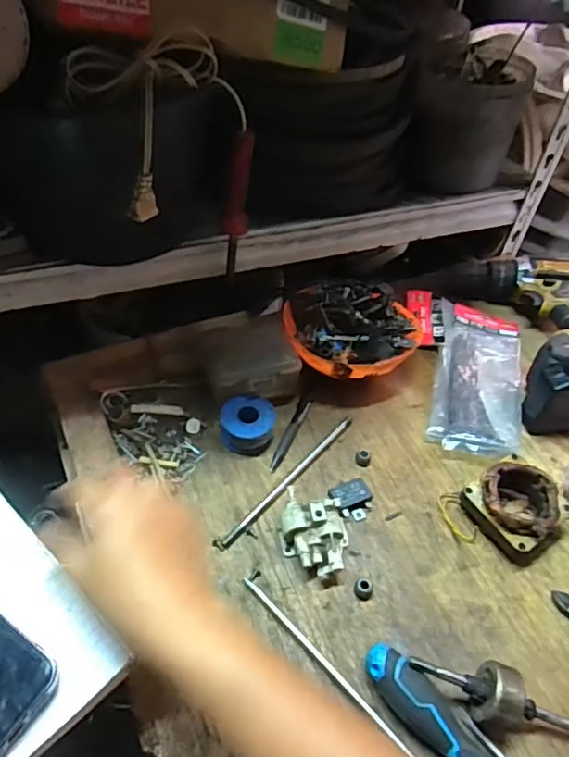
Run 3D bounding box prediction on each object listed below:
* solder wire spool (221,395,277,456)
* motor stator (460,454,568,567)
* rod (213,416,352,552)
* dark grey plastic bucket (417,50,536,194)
[{"bbox_3d":[-0.036,0.046,0.588,0.053,0.032,0.056,3,48,-3],"label":"solder wire spool"},{"bbox_3d":[0.217,0.118,0.537,0.076,0.047,0.079,-30,58,-28],"label":"motor stator"},{"bbox_3d":[0.007,0.094,0.562,0.014,0.012,0.195,35,54,23],"label":"rod"},{"bbox_3d":[0.230,-0.329,0.744,0.123,0.130,0.126,3,48,-3],"label":"dark grey plastic bucket"}]

